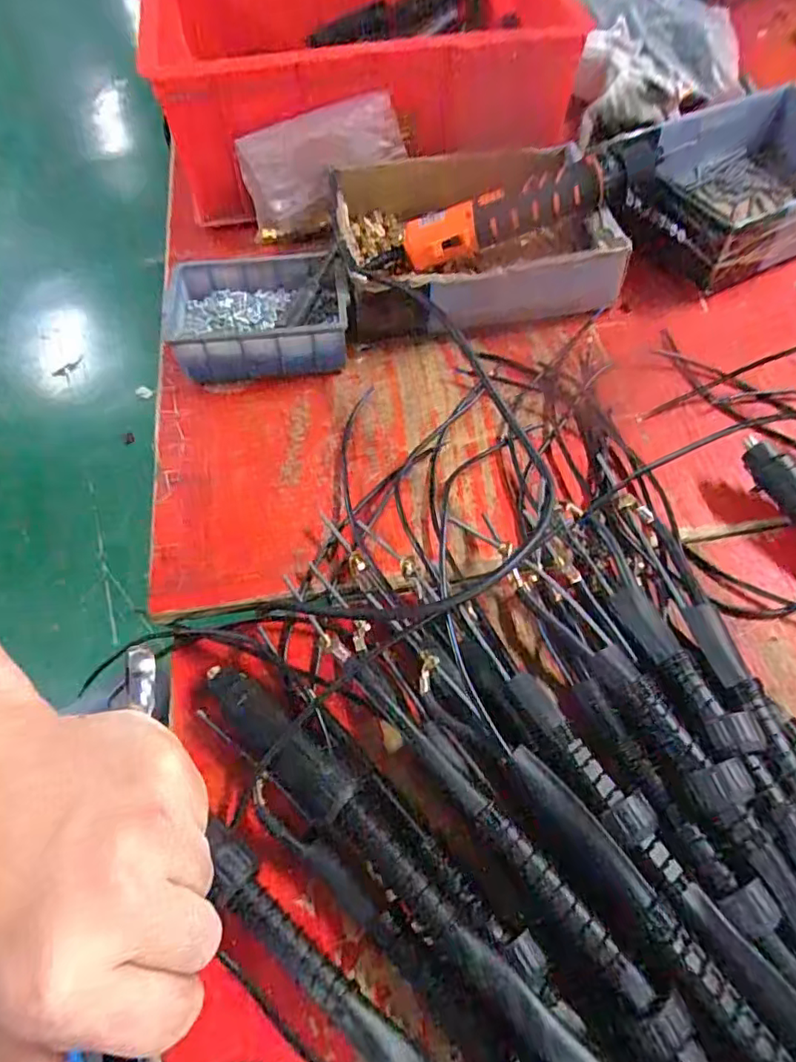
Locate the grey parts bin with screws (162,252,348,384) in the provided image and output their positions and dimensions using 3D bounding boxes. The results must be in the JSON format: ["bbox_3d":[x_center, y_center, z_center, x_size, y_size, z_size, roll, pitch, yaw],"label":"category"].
[{"bbox_3d":[-0.117,-0.181,0.511,0.150,0.052,0.106,-8,60,-3],"label":"grey parts bin with screws"}]

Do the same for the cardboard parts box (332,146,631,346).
[{"bbox_3d":[0.069,-0.266,0.550,0.237,0.065,0.184,-6,60,-2],"label":"cardboard parts box"}]

